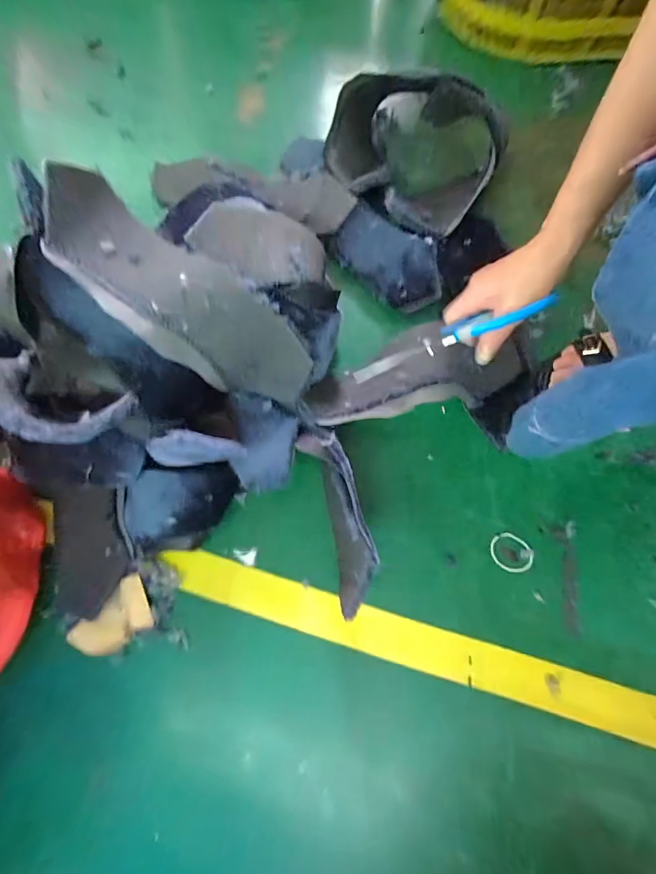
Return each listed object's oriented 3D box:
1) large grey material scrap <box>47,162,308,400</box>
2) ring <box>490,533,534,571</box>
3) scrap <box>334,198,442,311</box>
[{"bbox_3d":[-0.147,-0.135,0.399,0.284,0.048,0.101,37,80,-9],"label":"large grey material scrap"},{"bbox_3d":[0.212,0.135,0.456,0.047,0.004,0.041,38,82,10],"label":"ring"},{"bbox_3d":[0.080,-0.235,0.529,0.156,0.031,0.094,33,81,9],"label":"scrap"}]

